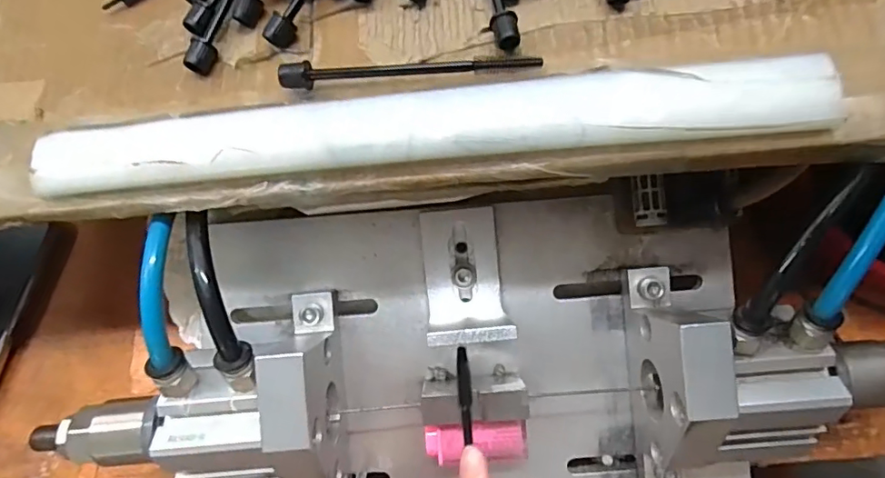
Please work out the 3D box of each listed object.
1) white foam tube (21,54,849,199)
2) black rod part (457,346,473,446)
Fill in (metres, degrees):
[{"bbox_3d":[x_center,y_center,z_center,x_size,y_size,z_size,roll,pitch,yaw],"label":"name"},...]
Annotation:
[{"bbox_3d":[-0.001,-0.040,0.190,0.277,0.018,0.028,-4,67,2],"label":"white foam tube"},{"bbox_3d":[0.010,0.068,0.228,0.006,0.004,0.041,-4,88,2],"label":"black rod part"}]

